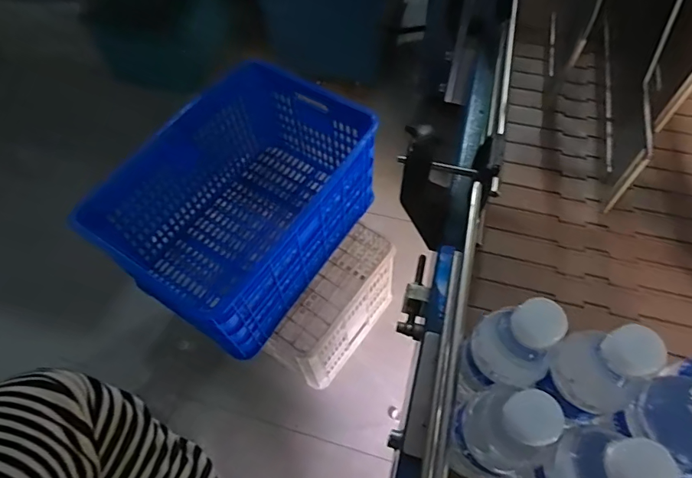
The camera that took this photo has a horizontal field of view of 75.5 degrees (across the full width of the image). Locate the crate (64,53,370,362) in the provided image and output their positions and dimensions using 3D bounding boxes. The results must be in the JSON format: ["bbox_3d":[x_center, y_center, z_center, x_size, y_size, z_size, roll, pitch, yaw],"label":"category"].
[{"bbox_3d":[-0.242,-0.087,1.138,0.435,0.333,0.599,30,66,18],"label":"crate"}]

